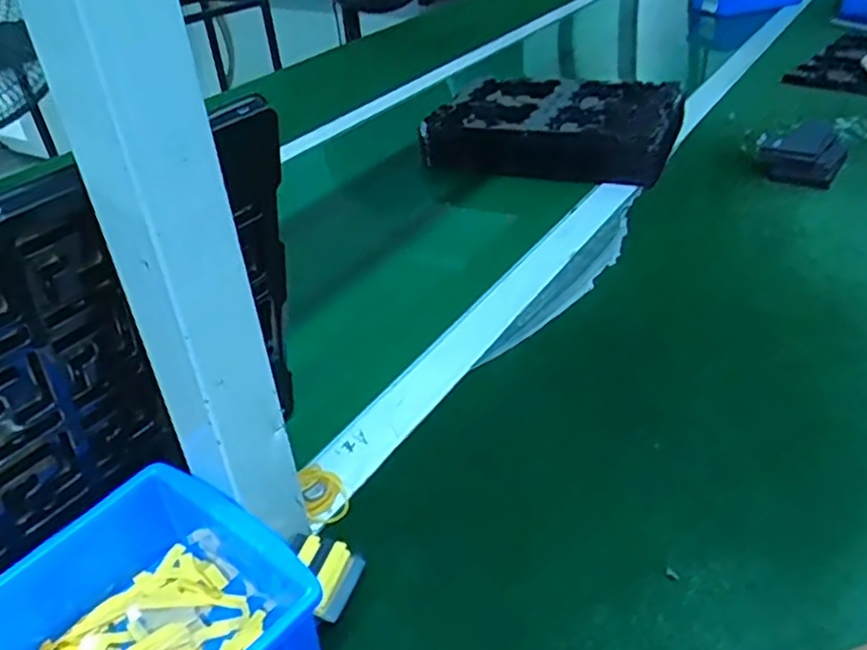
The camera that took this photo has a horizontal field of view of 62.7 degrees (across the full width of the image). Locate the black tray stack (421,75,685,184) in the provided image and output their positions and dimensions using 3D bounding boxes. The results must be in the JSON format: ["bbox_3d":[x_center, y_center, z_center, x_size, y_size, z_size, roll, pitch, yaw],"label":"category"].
[{"bbox_3d":[0.150,-0.243,0.880,0.280,0.061,0.177,13,38,24],"label":"black tray stack"}]

